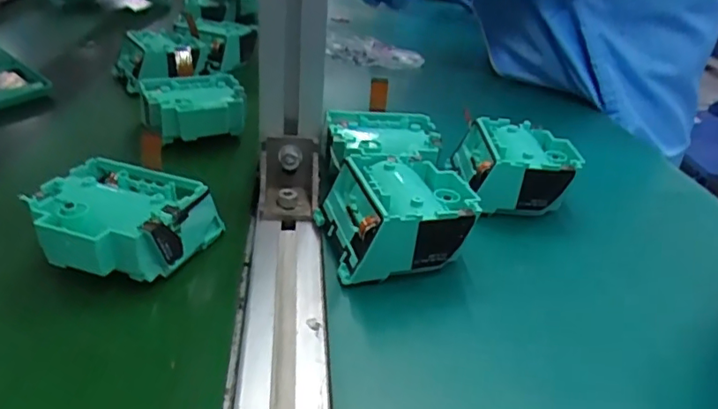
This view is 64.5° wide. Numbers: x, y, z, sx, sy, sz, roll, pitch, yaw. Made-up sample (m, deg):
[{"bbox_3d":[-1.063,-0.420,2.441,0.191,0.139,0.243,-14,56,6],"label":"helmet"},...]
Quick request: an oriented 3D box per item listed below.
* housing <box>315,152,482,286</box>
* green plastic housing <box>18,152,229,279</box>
[{"bbox_3d":[0.023,0.007,0.324,0.079,0.043,0.075,-2,31,-12],"label":"housing"},{"bbox_3d":[-0.124,0.010,0.303,0.078,0.038,0.072,9,30,7],"label":"green plastic housing"}]

